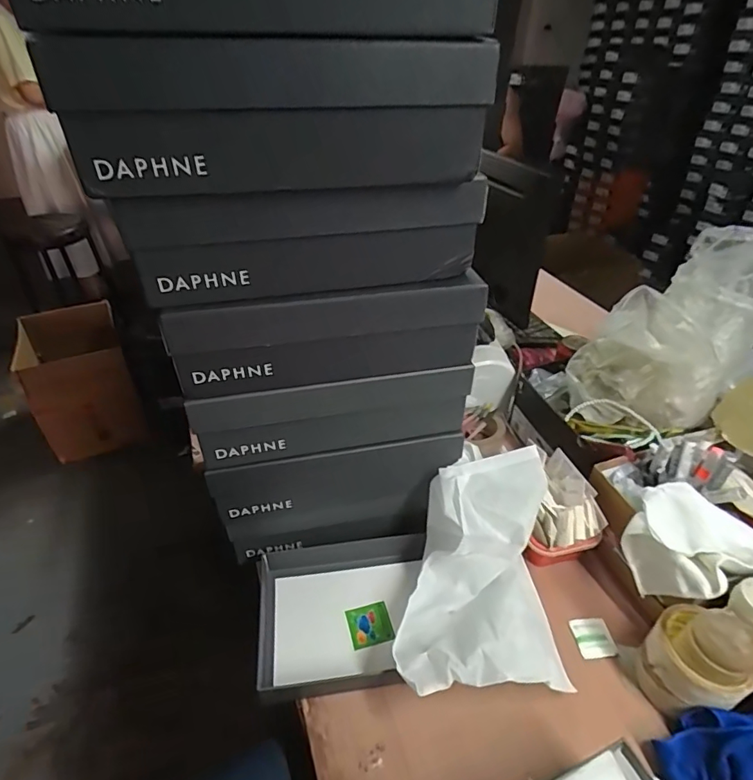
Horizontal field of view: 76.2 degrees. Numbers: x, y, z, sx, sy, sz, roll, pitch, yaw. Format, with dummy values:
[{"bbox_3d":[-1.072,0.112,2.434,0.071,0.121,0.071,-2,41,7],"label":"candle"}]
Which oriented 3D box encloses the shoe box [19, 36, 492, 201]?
[{"bbox_3d":[-0.077,-0.231,0.395,0.291,0.092,0.157,-9,38,-12],"label":"shoe box"}]

